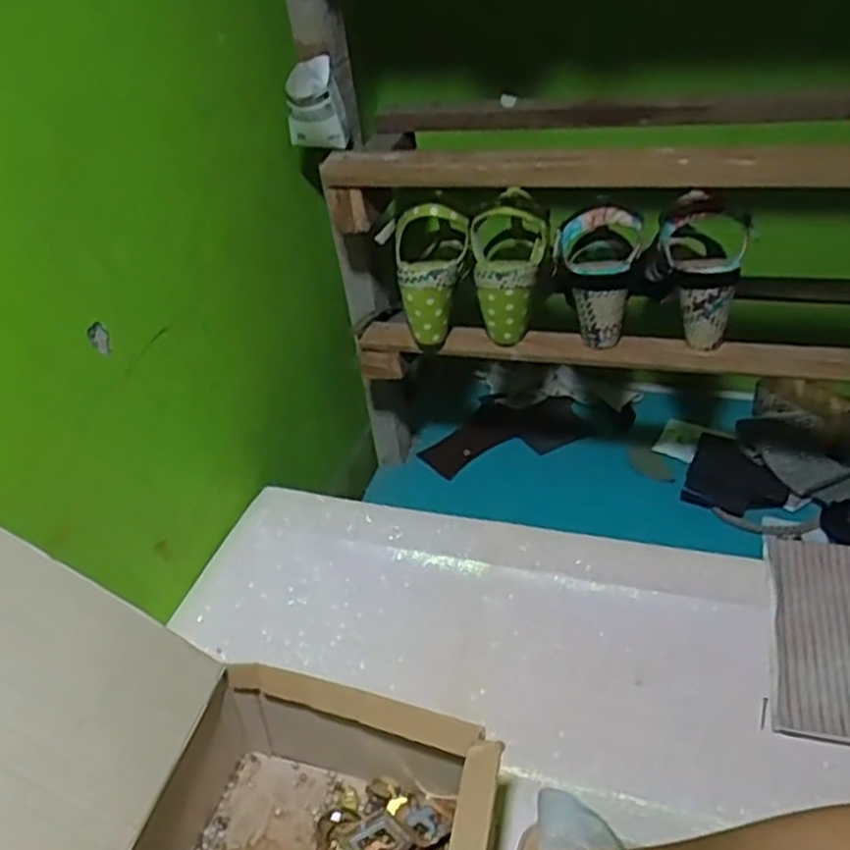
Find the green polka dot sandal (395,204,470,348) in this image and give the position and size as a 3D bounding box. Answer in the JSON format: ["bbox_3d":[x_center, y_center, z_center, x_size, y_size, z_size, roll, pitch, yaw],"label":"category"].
[{"bbox_3d":[0.001,-0.154,0.811,0.076,0.145,0.062,5,15,14],"label":"green polka dot sandal"}]

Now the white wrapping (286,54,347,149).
[{"bbox_3d":[-0.110,-0.317,0.768,0.052,0.077,0.034,-13,38,-9],"label":"white wrapping"}]

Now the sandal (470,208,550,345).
[{"bbox_3d":[0.089,-0.156,0.798,0.078,0.127,0.072,-4,35,4],"label":"sandal"}]

